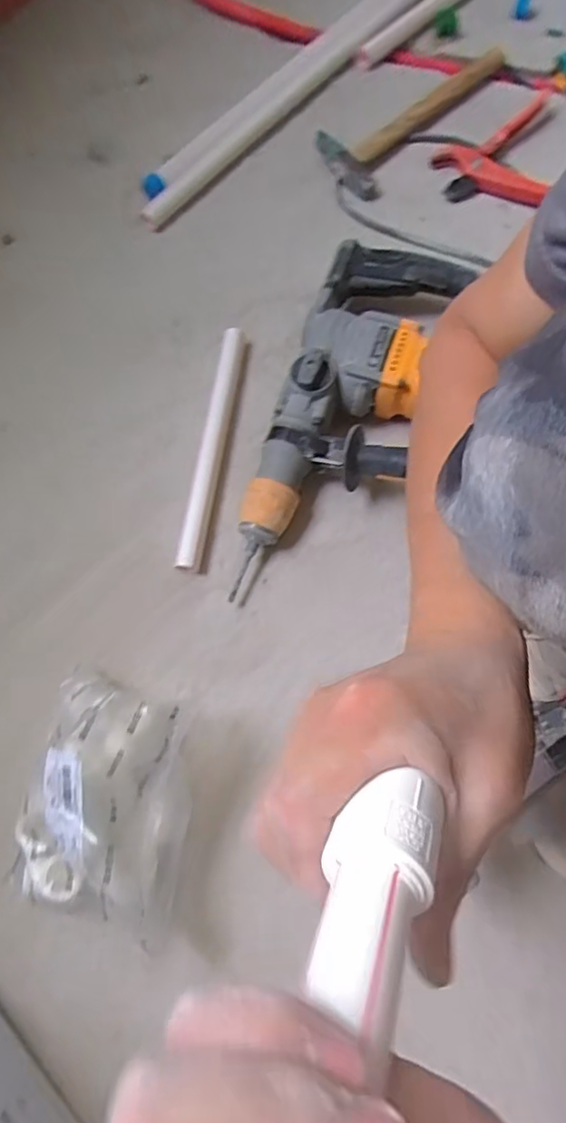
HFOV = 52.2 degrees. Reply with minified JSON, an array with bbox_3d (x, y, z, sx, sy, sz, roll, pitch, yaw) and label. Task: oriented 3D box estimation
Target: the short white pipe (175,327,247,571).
[{"bbox_3d":[-0.076,-0.127,0.634,0.026,0.021,0.284,7,73,4],"label":"short white pipe"}]

